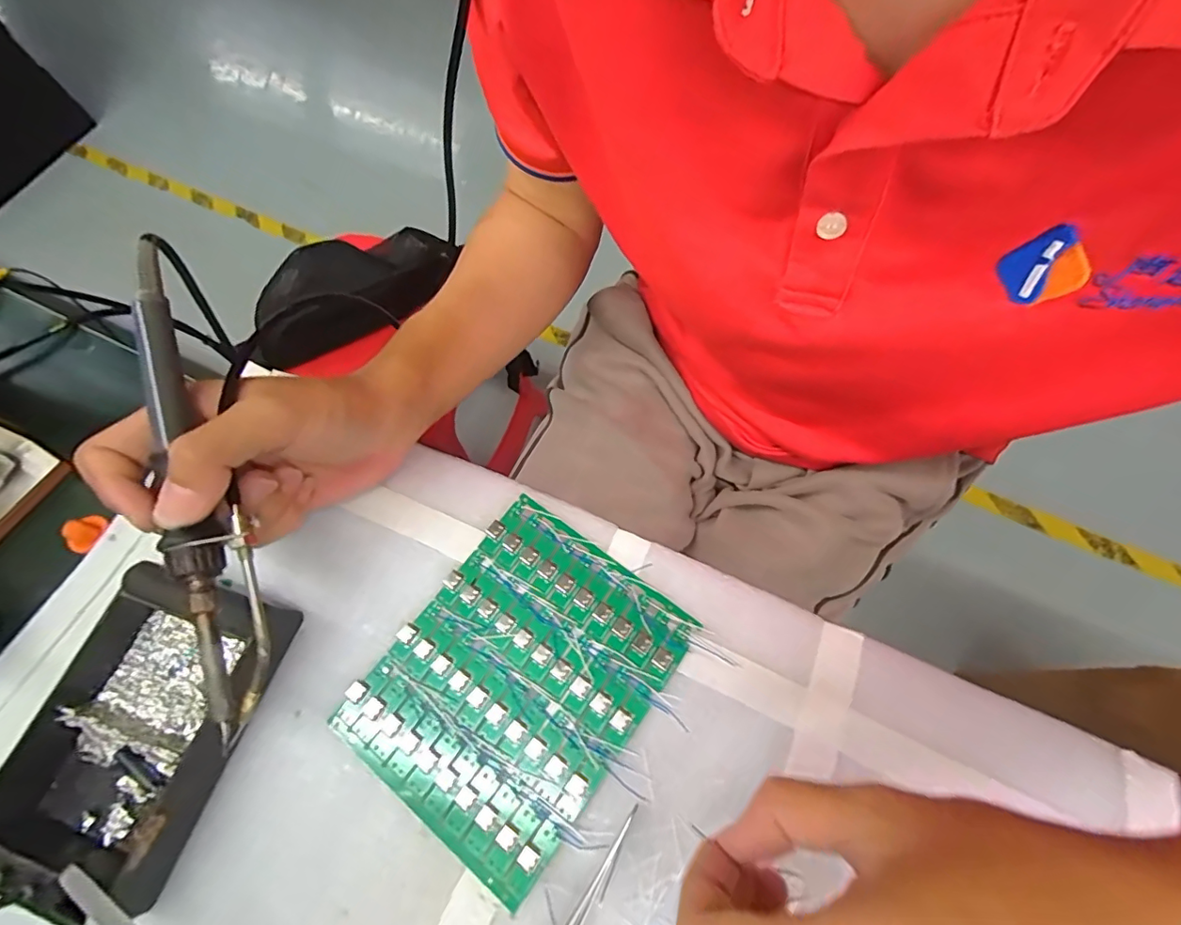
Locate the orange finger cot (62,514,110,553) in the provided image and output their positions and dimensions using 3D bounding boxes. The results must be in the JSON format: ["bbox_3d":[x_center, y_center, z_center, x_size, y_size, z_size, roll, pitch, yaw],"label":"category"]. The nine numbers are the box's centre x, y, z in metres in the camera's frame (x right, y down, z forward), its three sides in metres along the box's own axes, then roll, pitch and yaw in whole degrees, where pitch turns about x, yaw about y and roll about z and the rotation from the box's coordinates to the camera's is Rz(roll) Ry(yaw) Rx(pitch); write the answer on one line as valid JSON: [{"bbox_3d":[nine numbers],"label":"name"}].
[{"bbox_3d":[-0.276,0.038,0.290,0.015,0.012,0.021,15,68,8],"label":"orange finger cot"}]

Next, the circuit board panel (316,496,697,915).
[{"bbox_3d":[-0.035,0.100,0.252,0.113,0.005,0.139,34,71,15],"label":"circuit board panel"}]

